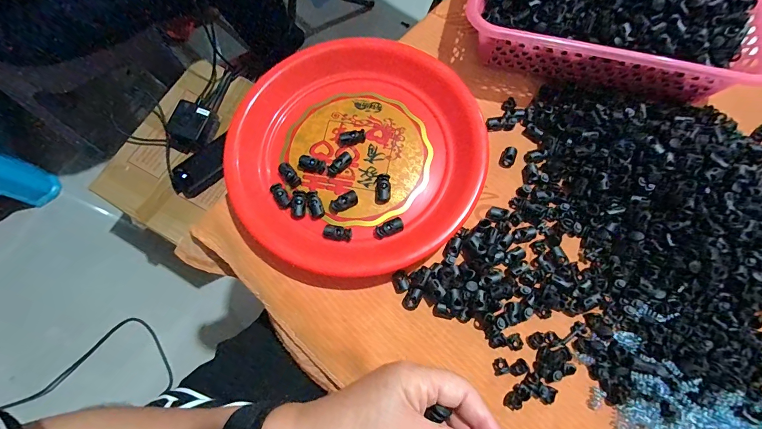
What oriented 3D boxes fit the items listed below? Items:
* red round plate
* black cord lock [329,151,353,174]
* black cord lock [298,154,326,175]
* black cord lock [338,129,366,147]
[{"bbox_3d":[-0.023,-0.067,0.378,0.250,0.031,0.253,0,73,1],"label":"red round plate"},{"bbox_3d":[-0.041,-0.054,0.373,0.026,0.007,0.012,-43,77,-11],"label":"black cord lock"},{"bbox_3d":[-0.072,-0.052,0.375,0.029,0.012,0.015,15,74,5],"label":"black cord lock"},{"bbox_3d":[-0.031,-0.081,0.382,0.029,0.014,0.012,-11,73,-2],"label":"black cord lock"}]

